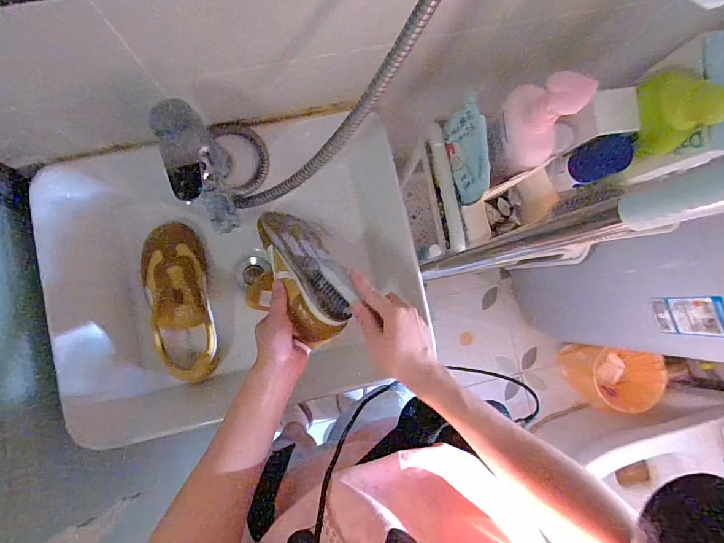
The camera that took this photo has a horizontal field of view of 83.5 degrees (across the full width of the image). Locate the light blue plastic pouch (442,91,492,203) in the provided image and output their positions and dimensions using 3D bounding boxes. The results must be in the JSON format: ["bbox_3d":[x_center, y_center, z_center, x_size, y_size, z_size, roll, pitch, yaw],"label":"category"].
[{"bbox_3d":[0.117,-0.130,0.444,0.017,0.072,0.103,-11,85,-6],"label":"light blue plastic pouch"}]

